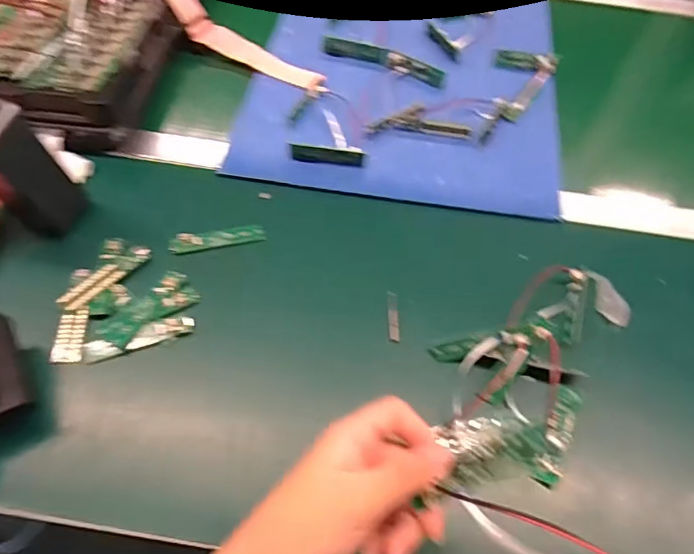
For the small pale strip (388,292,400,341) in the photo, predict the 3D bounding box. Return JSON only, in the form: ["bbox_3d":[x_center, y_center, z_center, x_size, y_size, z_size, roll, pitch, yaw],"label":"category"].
[{"bbox_3d":[0.041,0.035,0.466,0.010,0.005,0.048,2,56,-3],"label":"small pale strip"}]

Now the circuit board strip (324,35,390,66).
[{"bbox_3d":[0.012,-0.284,0.653,0.085,0.017,0.015,11,56,4],"label":"circuit board strip"}]

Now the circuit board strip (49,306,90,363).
[{"bbox_3d":[-0.233,0.049,0.437,0.024,0.004,0.048,3,65,-18],"label":"circuit board strip"}]

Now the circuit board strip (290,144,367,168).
[{"bbox_3d":[-0.020,-0.129,0.552,0.079,0.018,0.006,5,27,1],"label":"circuit board strip"}]

